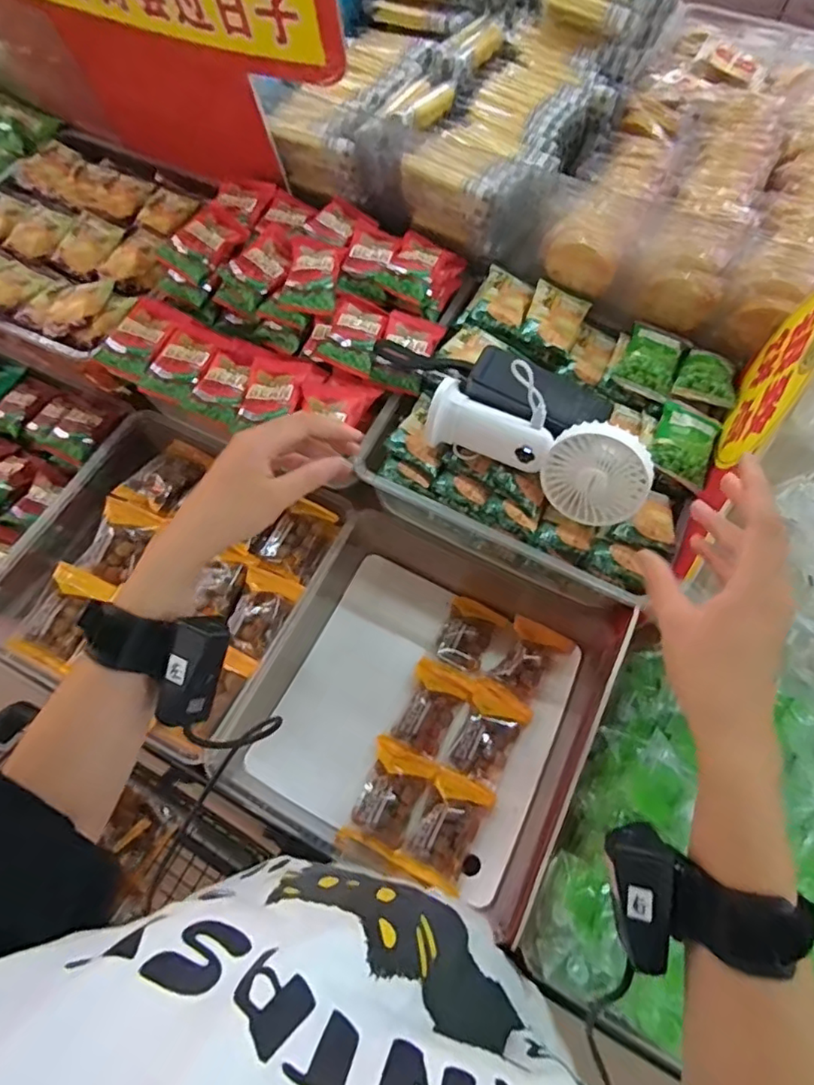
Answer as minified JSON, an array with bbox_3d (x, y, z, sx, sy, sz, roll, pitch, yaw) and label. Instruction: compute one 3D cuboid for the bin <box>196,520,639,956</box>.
[{"bbox_3d":[0.020,0.157,0.583,0.336,0.114,0.323,22,68,10],"label":"bin"}]

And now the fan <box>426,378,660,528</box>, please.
[{"bbox_3d":[0.111,-0.081,0.493,0.192,0.083,0.033,27,31,11],"label":"fan"}]

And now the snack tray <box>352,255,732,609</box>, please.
[{"bbox_3d":[0.145,-0.114,0.579,0.289,0.108,0.274,26,68,11],"label":"snack tray"}]

